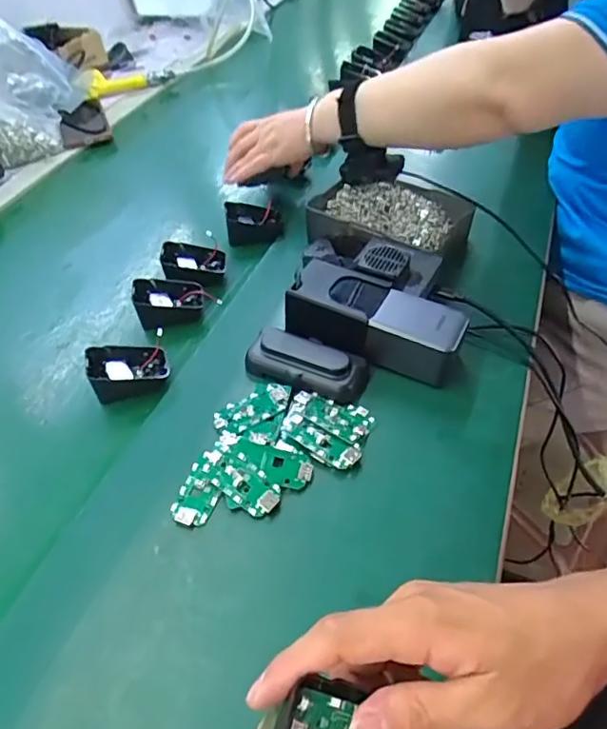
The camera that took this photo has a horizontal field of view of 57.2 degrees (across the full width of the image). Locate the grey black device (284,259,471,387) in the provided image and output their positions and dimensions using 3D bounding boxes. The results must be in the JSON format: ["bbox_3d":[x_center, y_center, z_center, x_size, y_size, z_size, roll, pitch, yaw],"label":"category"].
[{"bbox_3d":[0.065,-0.041,0.503,0.156,0.055,0.066,15,51,19],"label":"grey black device"}]

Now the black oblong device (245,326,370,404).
[{"bbox_3d":[0.004,-0.004,0.493,0.107,0.023,0.052,13,48,18],"label":"black oblong device"}]

